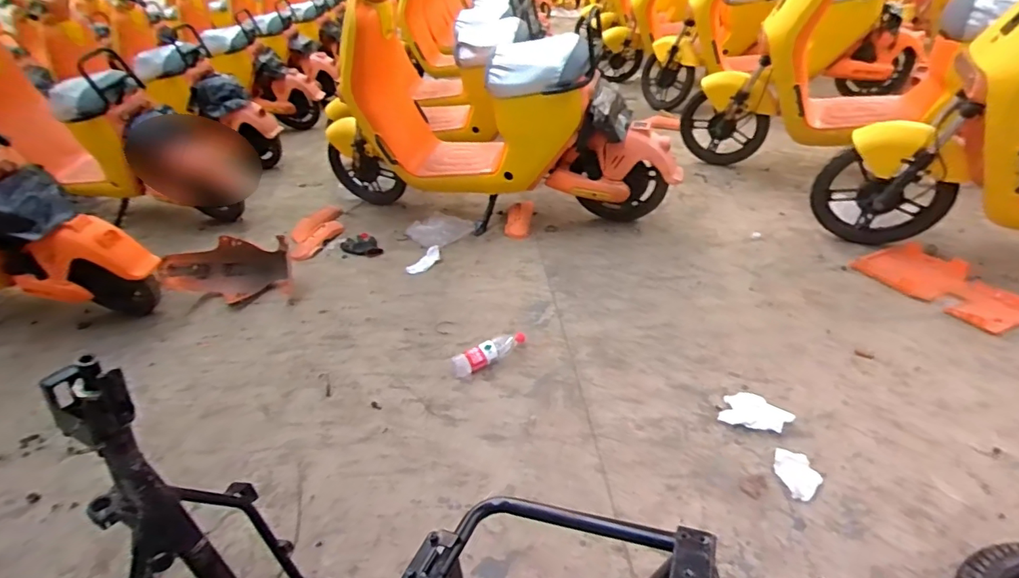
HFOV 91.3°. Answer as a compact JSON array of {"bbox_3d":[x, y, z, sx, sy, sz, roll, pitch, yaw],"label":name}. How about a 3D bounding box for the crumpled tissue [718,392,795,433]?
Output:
[{"bbox_3d":[0.555,0.276,1.120,0.137,0.037,0.093,18,43,28],"label":"crumpled tissue"}]

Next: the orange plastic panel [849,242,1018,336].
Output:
[{"bbox_3d":[1.272,-0.022,1.453,0.245,0.021,0.401,-18,39,-16],"label":"orange plastic panel"}]

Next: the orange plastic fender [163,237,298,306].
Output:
[{"bbox_3d":[-0.811,-0.062,1.448,0.326,0.213,0.100,-5,30,-40],"label":"orange plastic fender"}]

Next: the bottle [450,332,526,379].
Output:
[{"bbox_3d":[-0.050,0.167,1.328,0.221,0.058,0.058,-22,38,-20],"label":"bottle"}]

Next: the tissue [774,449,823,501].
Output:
[{"bbox_3d":[0.583,0.372,1.012,0.068,0.026,0.106,-11,37,-7],"label":"tissue"}]

